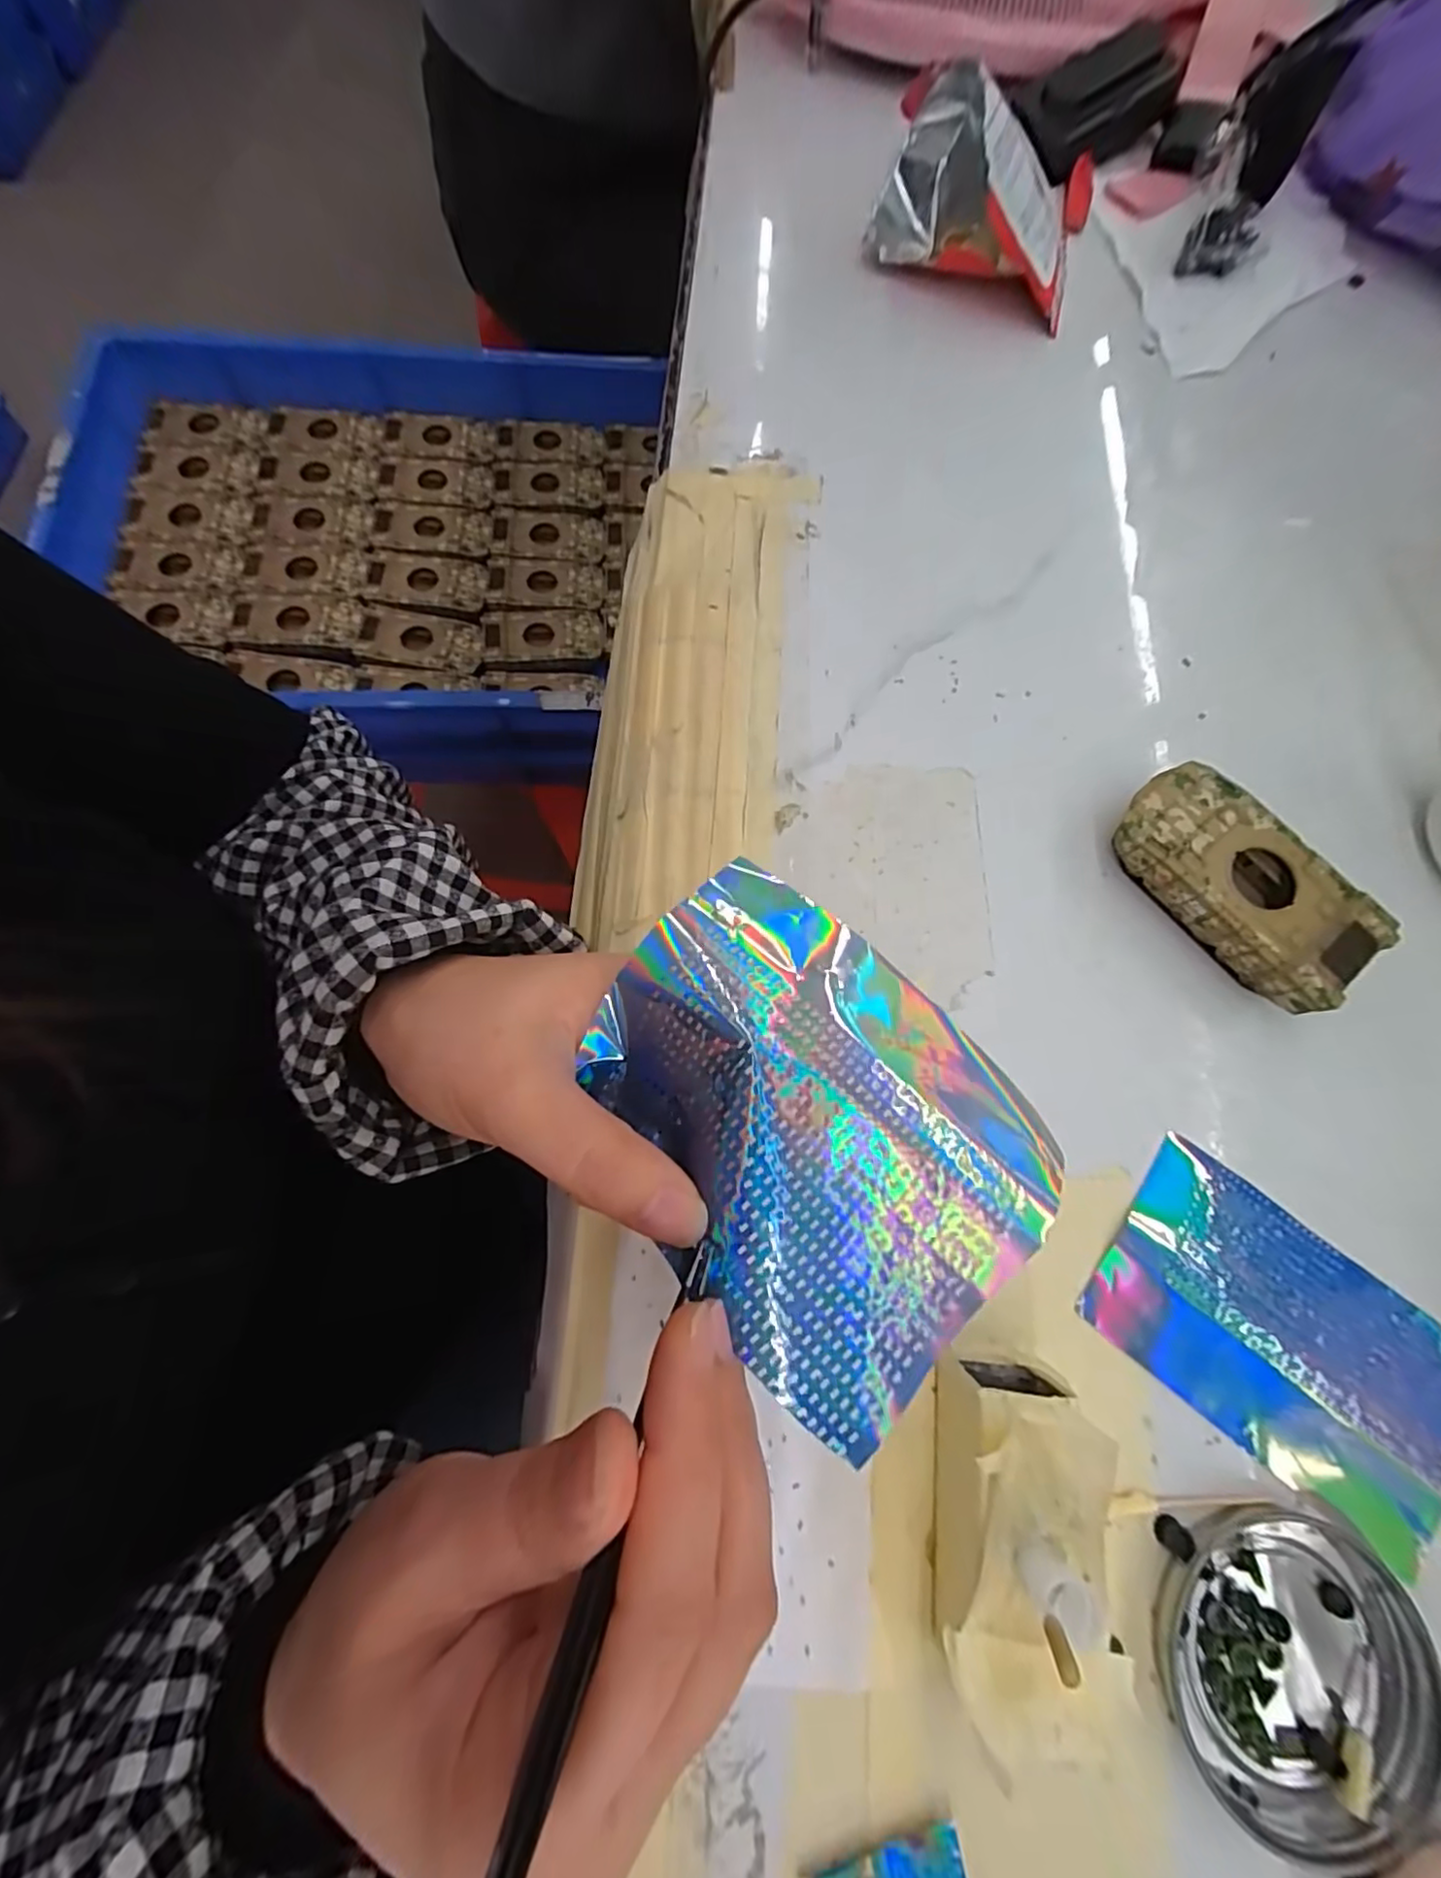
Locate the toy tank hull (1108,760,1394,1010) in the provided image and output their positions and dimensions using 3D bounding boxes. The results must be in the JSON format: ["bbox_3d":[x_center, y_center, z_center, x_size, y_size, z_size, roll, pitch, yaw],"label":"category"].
[{"bbox_3d":[0.199,-0.021,0.245,0.050,0.026,0.095,-38,79,-11],"label":"toy tank hull"}]

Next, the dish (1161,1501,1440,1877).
[{"bbox_3d":[0.172,0.216,0.185,0.073,0.008,0.079,1,74,-3],"label":"dish"}]

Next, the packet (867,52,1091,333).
[{"bbox_3d":[0.137,-0.383,0.325,0.110,0.068,0.069,9,74,1],"label":"packet"}]

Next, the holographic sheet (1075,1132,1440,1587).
[{"bbox_3d":[0.192,0.136,0.212,0.123,0.004,0.077,39,77,8],"label":"holographic sheet"}]

